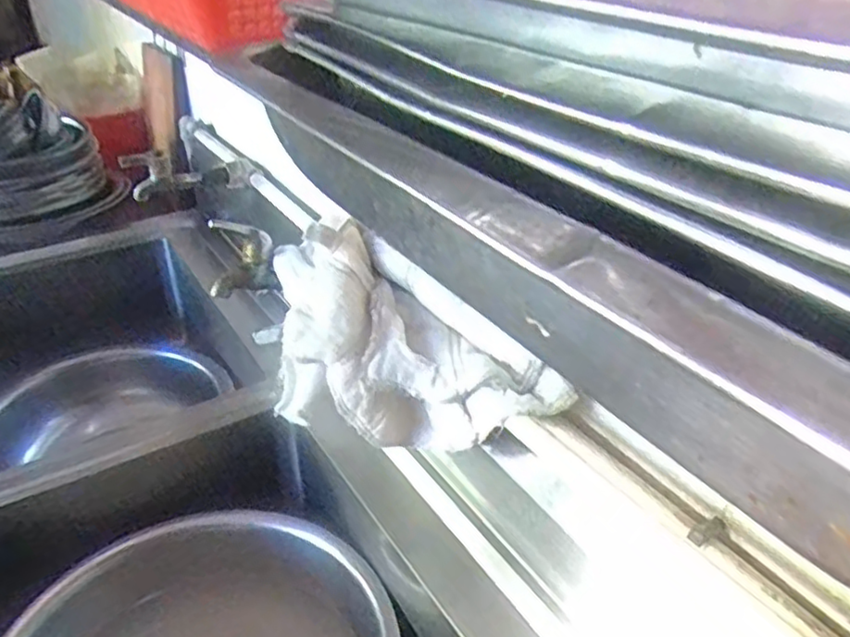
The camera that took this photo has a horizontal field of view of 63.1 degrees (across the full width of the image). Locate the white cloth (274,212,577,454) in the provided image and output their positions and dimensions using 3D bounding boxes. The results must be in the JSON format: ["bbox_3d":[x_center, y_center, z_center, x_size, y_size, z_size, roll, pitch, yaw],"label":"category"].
[{"bbox_3d":[-0.042,0.029,0.595,0.292,0.136,0.125,28,41,37],"label":"white cloth"}]

